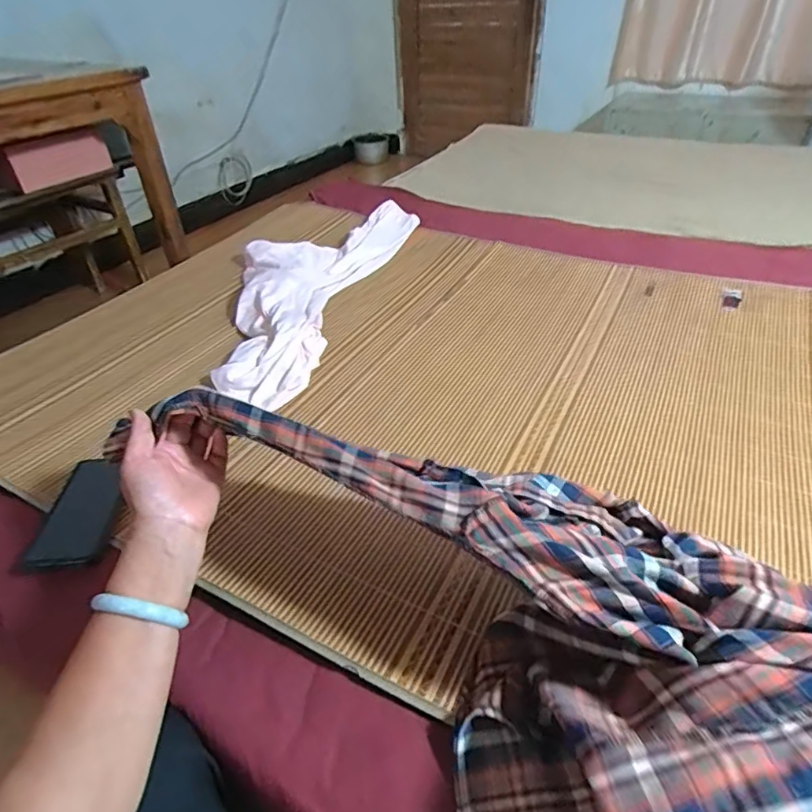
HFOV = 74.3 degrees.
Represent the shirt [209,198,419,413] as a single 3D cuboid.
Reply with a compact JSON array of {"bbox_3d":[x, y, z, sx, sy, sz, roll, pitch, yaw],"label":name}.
[{"bbox_3d":[-0.207,-0.249,1.063,0.281,0.059,0.728,8,40,14],"label":"shirt"}]

